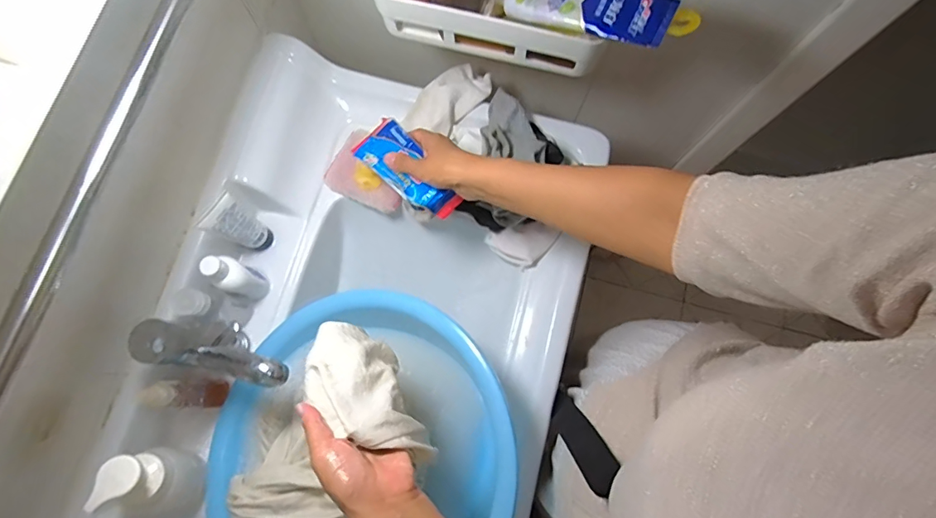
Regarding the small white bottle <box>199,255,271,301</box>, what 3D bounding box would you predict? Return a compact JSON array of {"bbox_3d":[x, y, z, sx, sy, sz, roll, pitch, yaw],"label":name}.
[{"bbox_3d":[-0.281,0.024,0.571,0.038,0.112,0.039,26,77,5],"label":"small white bottle"}]

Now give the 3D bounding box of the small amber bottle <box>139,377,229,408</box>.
[{"bbox_3d":[-0.313,0.150,0.526,0.036,0.103,0.032,7,76,1],"label":"small amber bottle"}]

